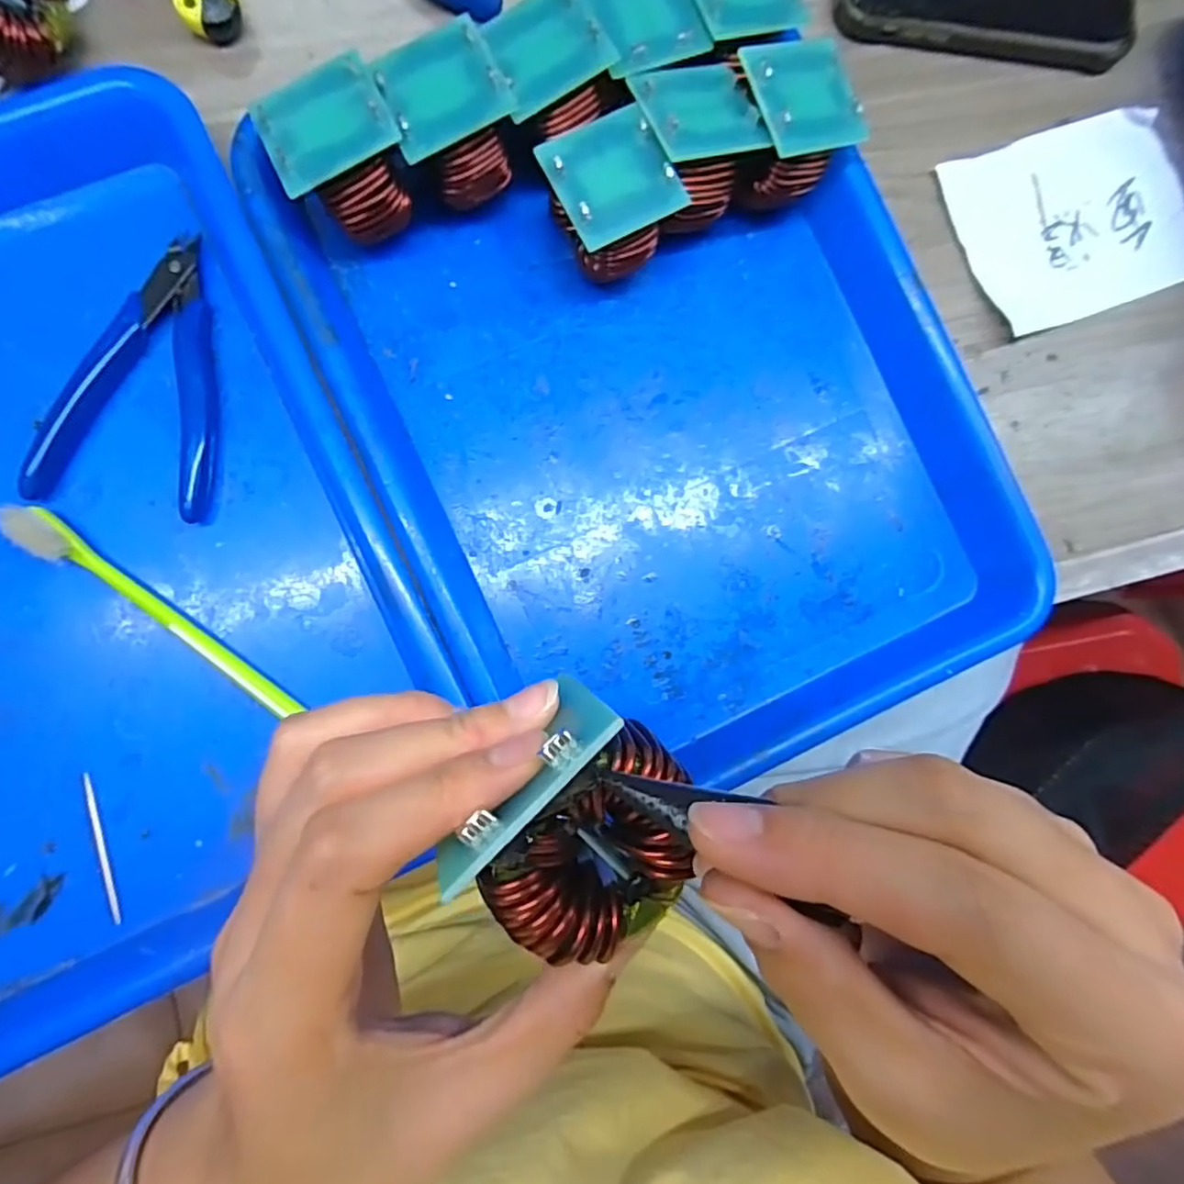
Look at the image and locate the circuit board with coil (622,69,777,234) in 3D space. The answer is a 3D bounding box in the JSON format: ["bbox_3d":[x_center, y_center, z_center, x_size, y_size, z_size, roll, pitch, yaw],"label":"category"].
[{"bbox_3d":[0.042,-0.188,0.265,0.047,0.054,0.046,-17,88,-7],"label":"circuit board with coil"}]

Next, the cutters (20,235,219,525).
[{"bbox_3d":[-0.189,-0.091,0.260,0.065,0.011,0.114,6,86,-6],"label":"cutters"}]

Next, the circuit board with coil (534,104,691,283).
[{"bbox_3d":[0.006,-0.159,0.263,0.049,0.046,0.050,-28,90,-7],"label":"circuit board with coil"}]

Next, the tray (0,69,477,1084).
[{"bbox_3d":[-0.216,-0.010,0.246,0.253,0.034,0.330,-25,89,-7],"label":"tray"}]

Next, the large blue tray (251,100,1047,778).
[{"bbox_3d":[0.035,-0.072,0.270,0.244,0.033,0.281,-24,89,-7],"label":"large blue tray"}]

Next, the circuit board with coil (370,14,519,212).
[{"bbox_3d":[-0.059,-0.188,0.257,0.045,0.050,0.044,-29,90,-7],"label":"circuit board with coil"}]

